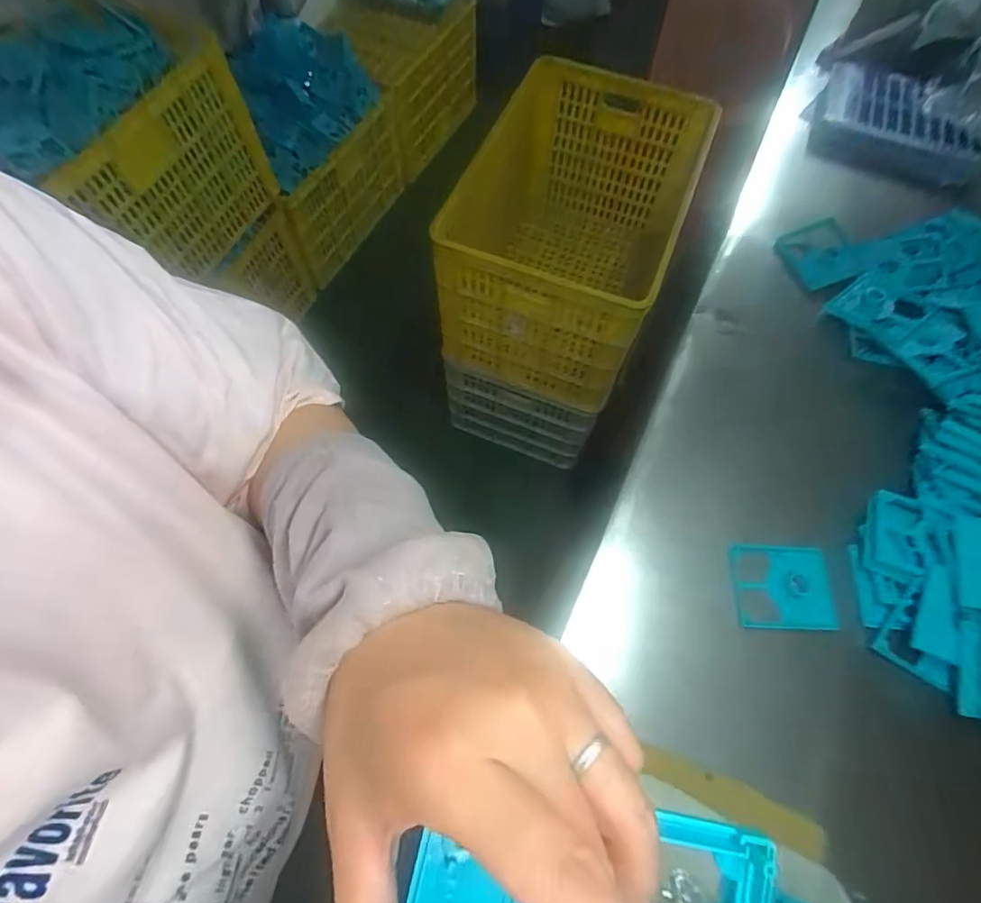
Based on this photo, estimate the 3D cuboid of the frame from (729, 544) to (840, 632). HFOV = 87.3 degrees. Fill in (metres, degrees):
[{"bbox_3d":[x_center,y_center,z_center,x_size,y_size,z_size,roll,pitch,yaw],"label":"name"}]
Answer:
[{"bbox_3d":[0.351,0.162,0.619,0.107,0.008,0.098,-2,66,12],"label":"frame"}]

